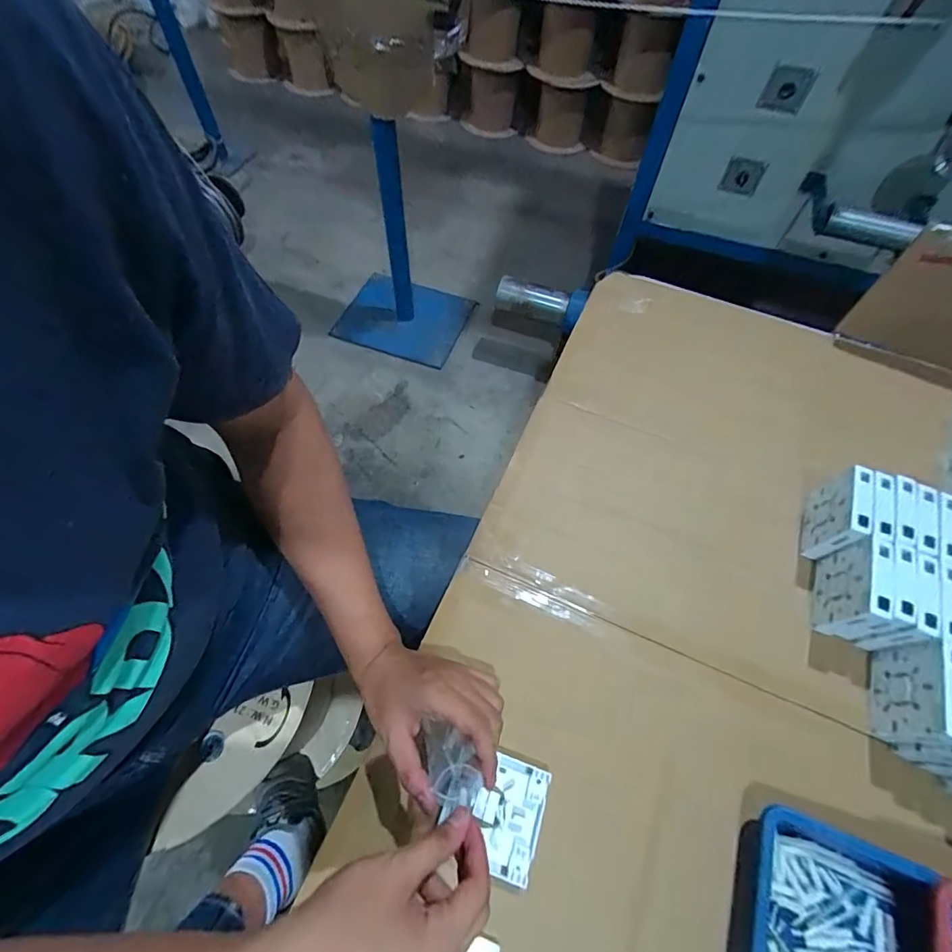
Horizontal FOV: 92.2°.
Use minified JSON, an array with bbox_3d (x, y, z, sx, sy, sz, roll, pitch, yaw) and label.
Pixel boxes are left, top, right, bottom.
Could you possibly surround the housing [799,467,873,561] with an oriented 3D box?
[{"bbox_3d":[0.409,0.047,0.529,0.024,0.093,0.086,22,62,10],"label":"housing"}]

